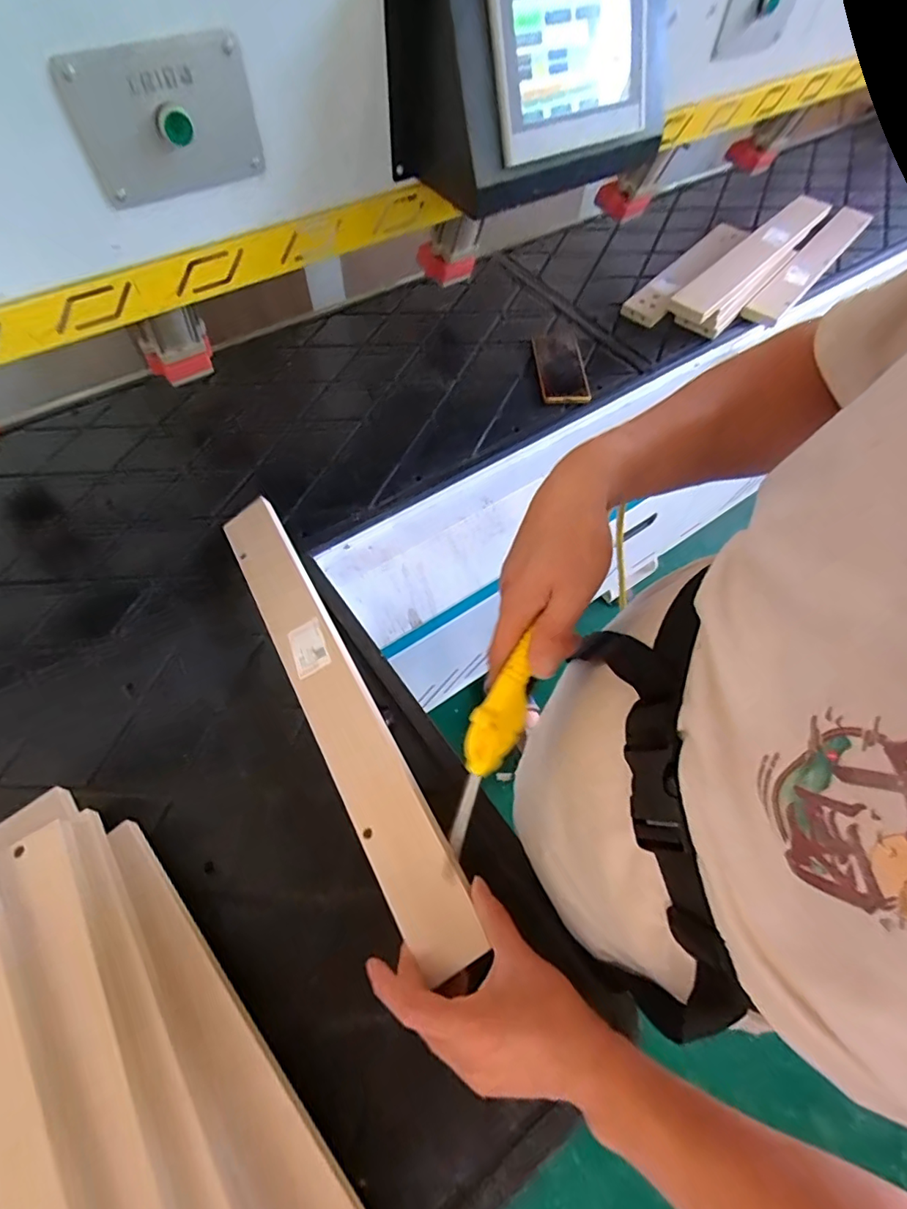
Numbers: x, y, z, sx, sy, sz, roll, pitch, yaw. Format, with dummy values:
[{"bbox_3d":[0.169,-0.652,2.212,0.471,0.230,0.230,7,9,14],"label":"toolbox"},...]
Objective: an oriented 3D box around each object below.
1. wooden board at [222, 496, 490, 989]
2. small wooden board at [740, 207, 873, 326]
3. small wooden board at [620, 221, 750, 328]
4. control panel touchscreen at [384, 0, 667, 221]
[{"bbox_3d":[-0.127,0.084,0.547,0.066,0.027,0.542,-25,62,-16],"label":"wooden board"},{"bbox_3d":[0.728,-0.699,1.082,0.068,0.027,0.521,38,65,18],"label":"small wooden board"},{"bbox_3d":[0.466,-0.663,1.046,0.062,0.028,0.427,36,65,17],"label":"small wooden board"},{"bbox_3d":[0.096,-0.564,0.565,0.319,0.184,0.139,-32,66,-19],"label":"control panel touchscreen"}]

